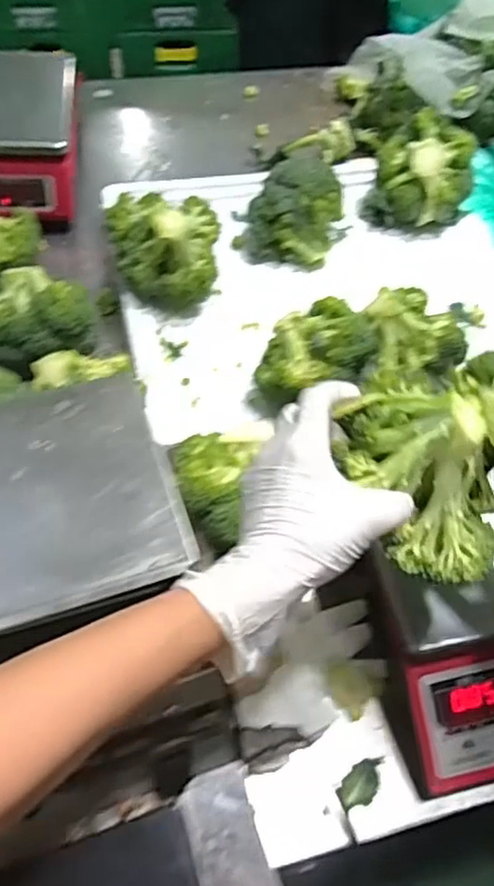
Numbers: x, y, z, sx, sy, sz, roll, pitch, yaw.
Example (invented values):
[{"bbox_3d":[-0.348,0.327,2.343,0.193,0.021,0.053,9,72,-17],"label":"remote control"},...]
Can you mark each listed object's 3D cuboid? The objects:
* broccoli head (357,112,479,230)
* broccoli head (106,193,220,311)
[{"bbox_3d":[0.225,-0.342,0.841,0.123,0.106,0.095,19,57,8],"label":"broccoli head"},{"bbox_3d":[-0.094,-0.226,0.741,0.121,0.096,0.121,3,56,-3],"label":"broccoli head"}]

